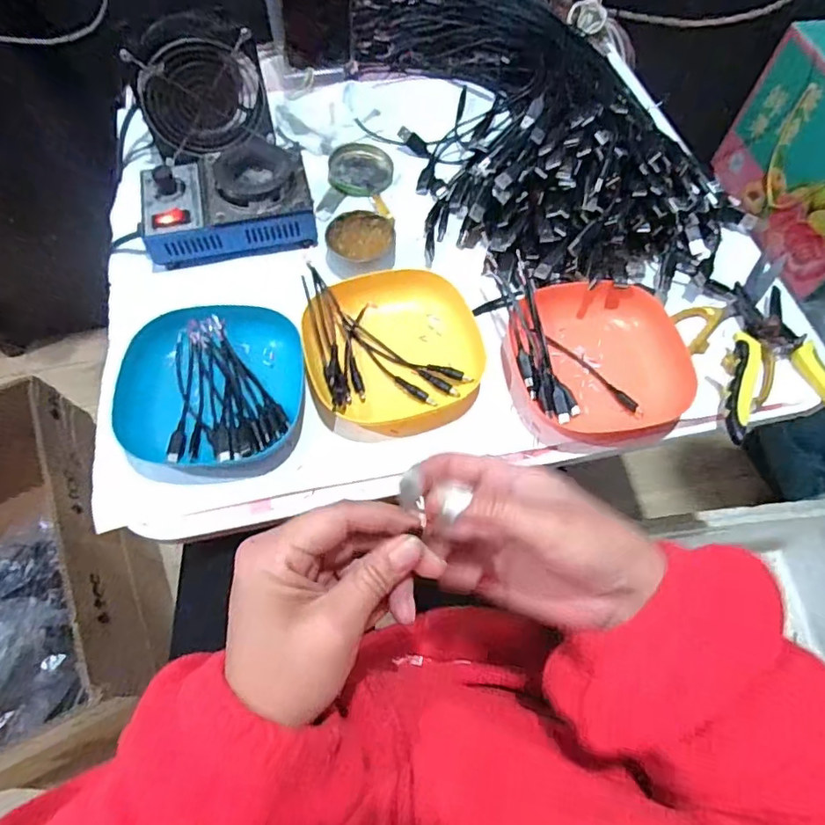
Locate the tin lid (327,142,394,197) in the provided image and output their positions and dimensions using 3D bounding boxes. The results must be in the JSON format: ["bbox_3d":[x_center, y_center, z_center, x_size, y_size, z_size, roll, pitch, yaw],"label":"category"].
[{"bbox_3d":[-0.054,-0.254,0.573,0.066,0.007,0.078,8,64,3],"label":"tin lid"}]

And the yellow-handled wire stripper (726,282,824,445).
[{"bbox_3d":[0.303,-0.043,0.458,0.114,0.019,0.153,1,64,0],"label":"yellow-handled wire stripper"}]

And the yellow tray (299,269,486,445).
[{"bbox_3d":[-0.017,-0.060,0.458,0.139,0.028,0.150,-10,64,-6],"label":"yellow tray"}]

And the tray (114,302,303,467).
[{"bbox_3d":[-0.159,-0.026,0.439,0.133,0.025,0.143,-4,64,-3],"label":"tray"}]

